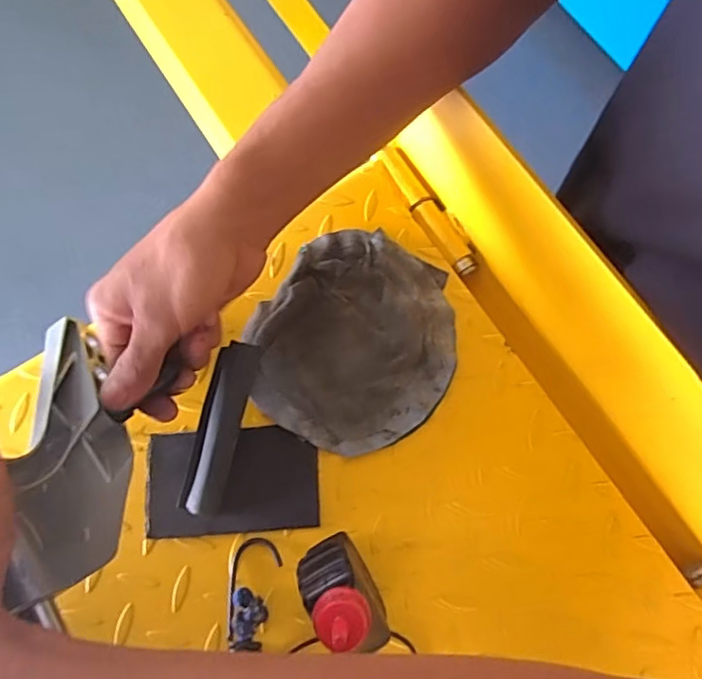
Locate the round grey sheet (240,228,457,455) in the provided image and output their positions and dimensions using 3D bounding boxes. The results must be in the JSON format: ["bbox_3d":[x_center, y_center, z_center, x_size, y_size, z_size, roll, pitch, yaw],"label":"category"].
[{"bbox_3d":[0.004,-0.001,0.411,0.139,0.018,0.154,28,77,9],"label":"round grey sheet"}]

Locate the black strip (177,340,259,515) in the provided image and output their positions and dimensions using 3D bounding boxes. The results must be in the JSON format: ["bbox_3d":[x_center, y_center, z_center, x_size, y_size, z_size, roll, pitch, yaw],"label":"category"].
[{"bbox_3d":[-0.090,0.059,0.391,0.028,0.021,0.113,11,75,5],"label":"black strip"}]

